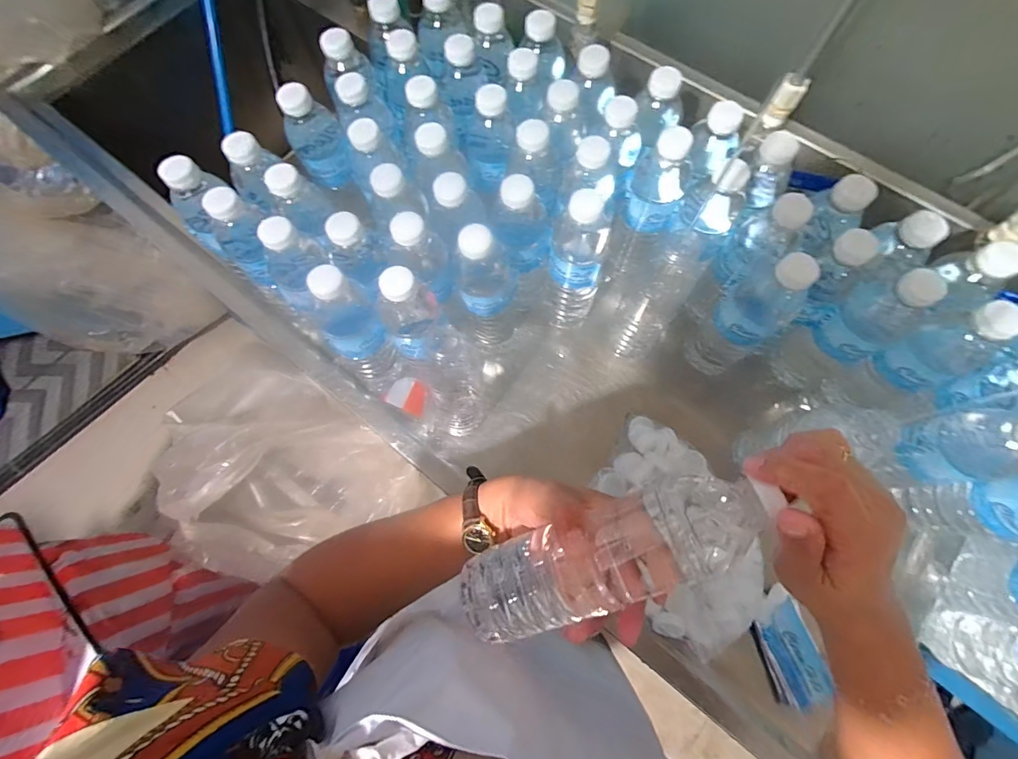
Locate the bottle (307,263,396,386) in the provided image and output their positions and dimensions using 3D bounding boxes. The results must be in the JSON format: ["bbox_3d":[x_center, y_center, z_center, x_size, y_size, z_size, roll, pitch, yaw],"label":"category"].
[{"bbox_3d":[-0.160,-0.045,0.471,0.055,0.203,0.063,42,77,13],"label":"bottle"}]

